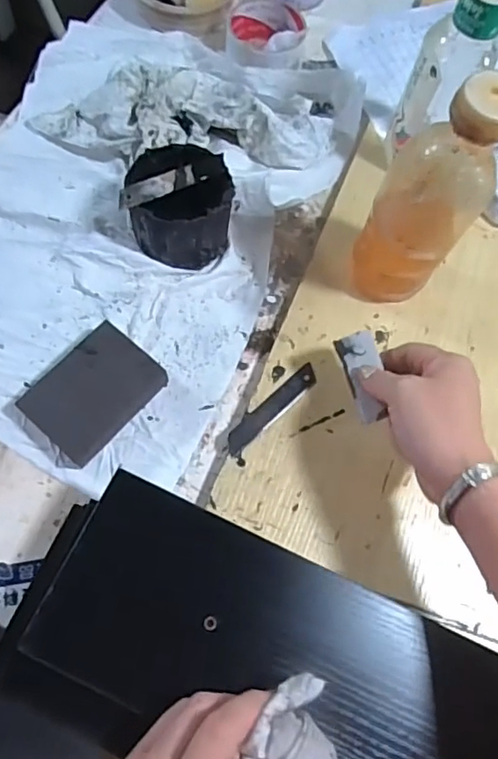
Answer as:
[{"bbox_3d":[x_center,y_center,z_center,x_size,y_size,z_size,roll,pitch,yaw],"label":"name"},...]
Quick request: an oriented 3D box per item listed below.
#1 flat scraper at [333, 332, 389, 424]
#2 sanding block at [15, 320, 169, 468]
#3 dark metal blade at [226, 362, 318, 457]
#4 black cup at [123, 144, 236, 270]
[{"bbox_3d":[0.089,-0.003,0.429,0.030,0.008,0.067,-19,82,5],"label":"flat scraper"},{"bbox_3d":[-0.124,0.011,0.455,0.070,0.027,0.097,41,72,12],"label":"sanding block"},{"bbox_3d":[0.019,0.024,0.465,0.097,0.004,0.018,-41,76,-17],"label":"dark metal blade"},{"bbox_3d":[-0.057,-0.151,0.496,0.083,0.074,0.081,1,69,-3],"label":"black cup"}]

